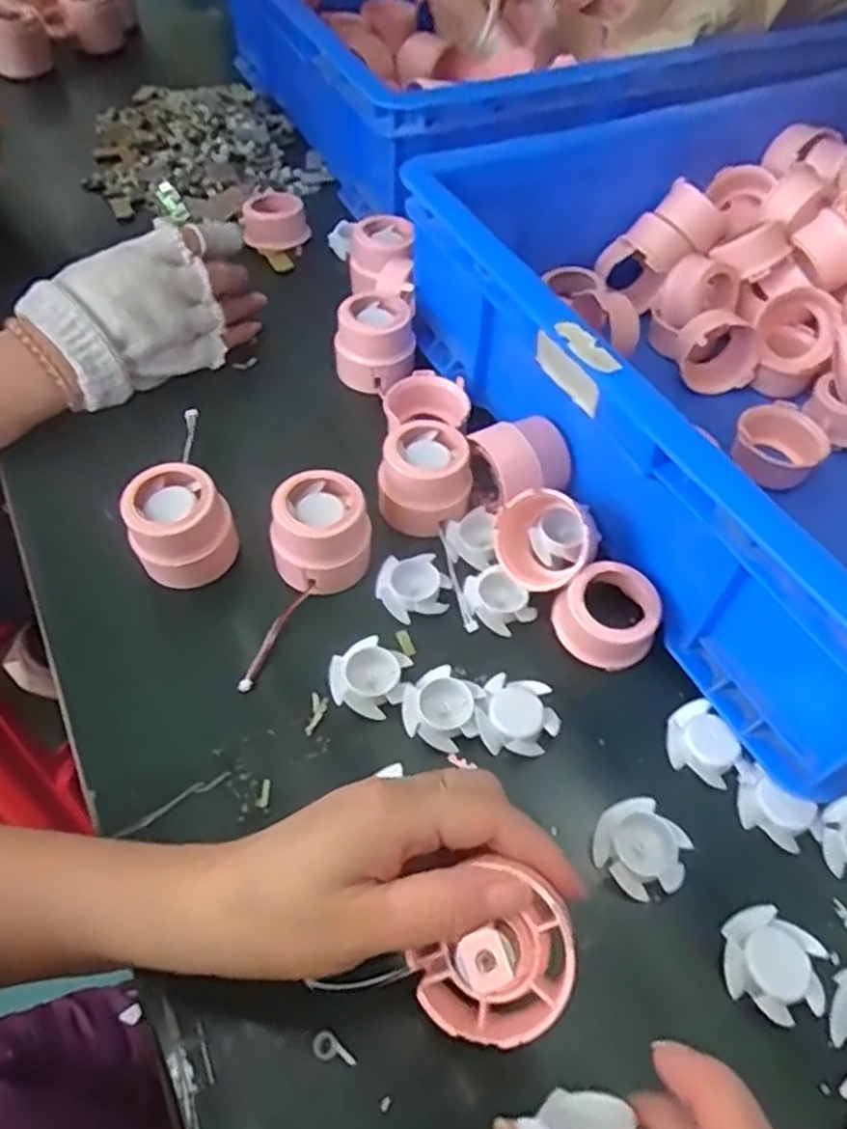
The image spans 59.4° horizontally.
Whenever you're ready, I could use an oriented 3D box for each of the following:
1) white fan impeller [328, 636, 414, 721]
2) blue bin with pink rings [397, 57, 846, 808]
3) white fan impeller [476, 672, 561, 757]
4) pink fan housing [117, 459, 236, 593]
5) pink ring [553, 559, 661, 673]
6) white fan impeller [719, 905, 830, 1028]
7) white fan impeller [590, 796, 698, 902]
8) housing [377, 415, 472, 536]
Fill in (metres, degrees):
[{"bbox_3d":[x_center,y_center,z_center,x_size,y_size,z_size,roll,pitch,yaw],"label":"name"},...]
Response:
[{"bbox_3d":[-0.027,0.056,0.378,0.039,0.009,0.036,20,56,12],"label":"white fan impeller"},{"bbox_3d":[0.329,-0.183,0.503,0.595,0.125,0.456,-23,58,-17],"label":"blue bin with pink rings"},{"bbox_3d":[0.046,0.076,0.370,0.039,0.013,0.037,1,54,-1],"label":"white fan impeller"},{"bbox_3d":[-0.135,-0.021,0.412,0.053,0.051,0.049,1,54,-1],"label":"pink fan housing"},{"bbox_3d":[0.099,0.028,0.400,0.049,0.034,0.047,1,54,-1],"label":"pink ring"},{"bbox_3d":[0.145,0.165,0.307,0.040,0.009,0.037,25,57,15],"label":"white fan impeller"},{"bbox_3d":[0.098,0.128,0.333,0.038,0.014,0.040,-33,62,-23],"label":"white fan impeller"},{"bbox_3d":[0.000,-0.055,0.443,0.052,0.043,0.053,-3,54,-4],"label":"housing"}]

